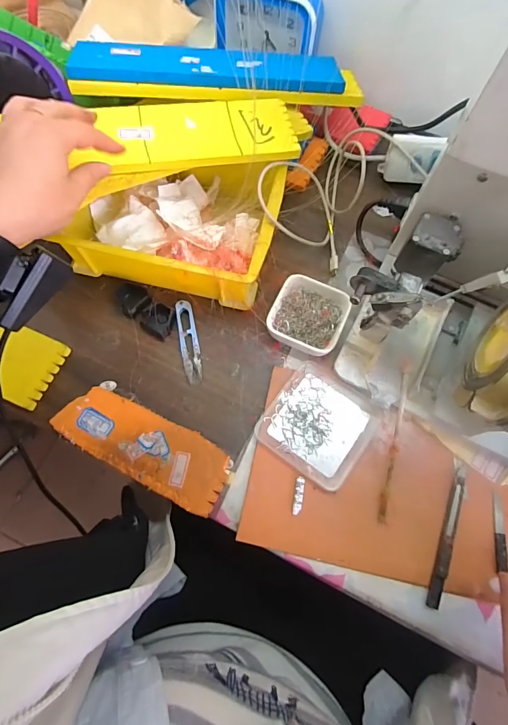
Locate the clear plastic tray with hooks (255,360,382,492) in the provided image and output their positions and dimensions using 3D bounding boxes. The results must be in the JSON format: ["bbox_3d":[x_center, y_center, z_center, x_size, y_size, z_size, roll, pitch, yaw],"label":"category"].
[{"bbox_3d":[0.071,0.064,0.410,0.109,0.015,0.109,35,74,11],"label":"clear plastic tray with hooks"}]

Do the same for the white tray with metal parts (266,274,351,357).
[{"bbox_3d":[0.063,-0.054,0.443,0.081,0.024,0.083,23,72,7],"label":"white tray with metal parts"}]

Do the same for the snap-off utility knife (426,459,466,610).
[{"bbox_3d":[0.196,0.168,0.379,0.015,0.011,0.143,20,72,6],"label":"snap-off utility knife"}]

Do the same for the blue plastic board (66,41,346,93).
[{"bbox_3d":[-0.050,-0.358,0.459,0.322,0.009,0.067,-2,70,-9],"label":"blue plastic board"}]

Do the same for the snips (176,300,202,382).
[{"bbox_3d":[-0.077,-0.026,0.446,0.021,0.010,0.100,-10,71,-4],"label":"snips"}]

